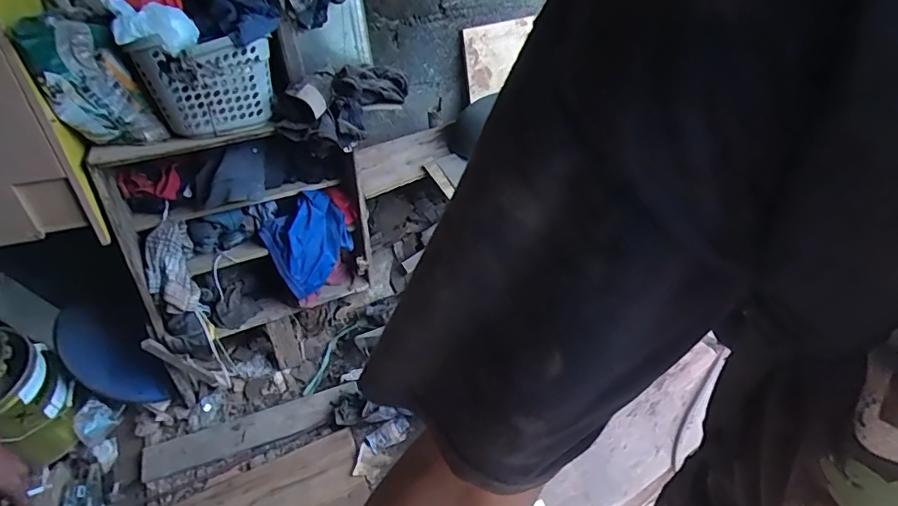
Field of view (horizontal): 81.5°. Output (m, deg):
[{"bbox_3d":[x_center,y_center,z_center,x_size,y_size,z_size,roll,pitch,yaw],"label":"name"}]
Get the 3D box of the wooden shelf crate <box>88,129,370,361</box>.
[{"bbox_3d":[-0.541,-0.051,1.458,0.631,0.565,0.276,-18,51,-14],"label":"wooden shelf crate"}]

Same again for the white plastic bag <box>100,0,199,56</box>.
[{"bbox_3d":[-0.655,-0.496,1.136,0.188,0.083,0.077,9,47,-14],"label":"white plastic bag"}]

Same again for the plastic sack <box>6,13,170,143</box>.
[{"bbox_3d":[-0.780,-0.373,1.136,0.167,0.303,0.096,-28,53,-21],"label":"plastic sack"}]

